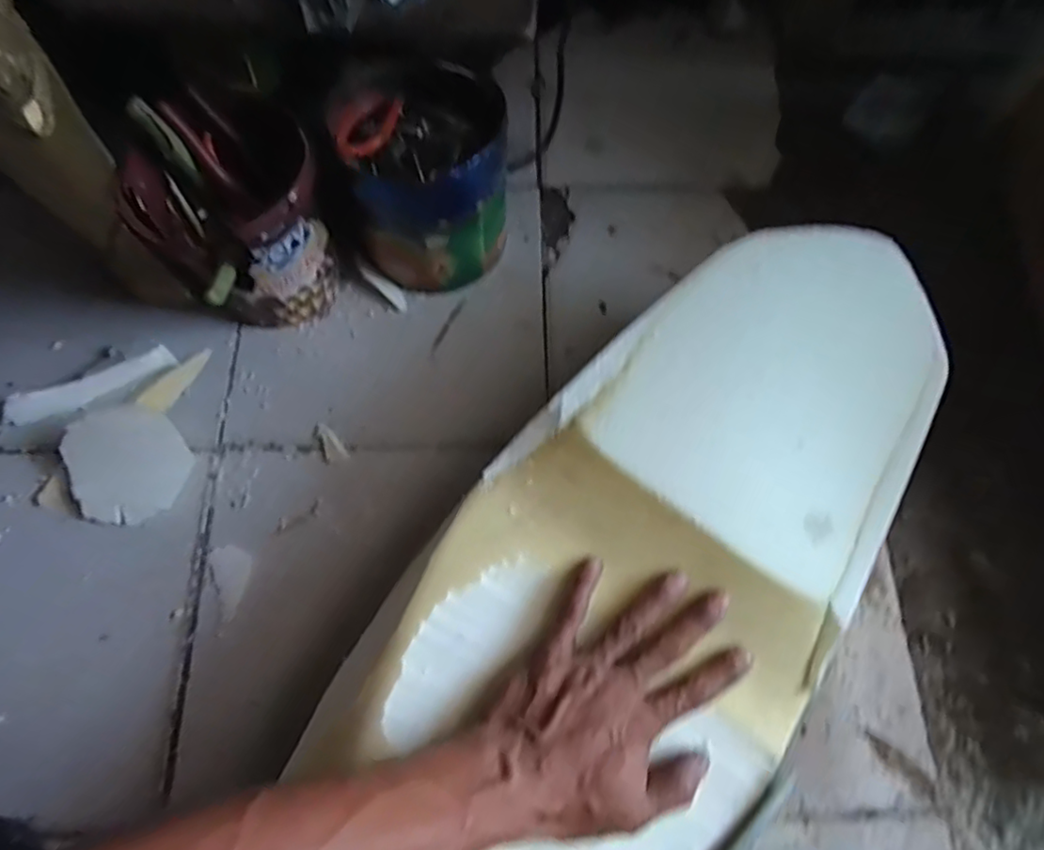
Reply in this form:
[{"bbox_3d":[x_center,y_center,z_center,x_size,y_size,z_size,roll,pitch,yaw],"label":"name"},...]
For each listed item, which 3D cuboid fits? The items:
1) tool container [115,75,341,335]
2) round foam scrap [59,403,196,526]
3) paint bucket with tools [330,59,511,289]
[{"bbox_3d":[-0.240,-0.181,0.558,0.122,0.171,0.154,37,72,11],"label":"tool container"},{"bbox_3d":[-0.347,0.034,0.551,0.098,0.010,0.099,0,92,-7],"label":"round foam scrap"},{"bbox_3d":[-0.089,-0.229,0.592,0.136,0.163,0.140,1,69,-2],"label":"paint bucket with tools"}]

